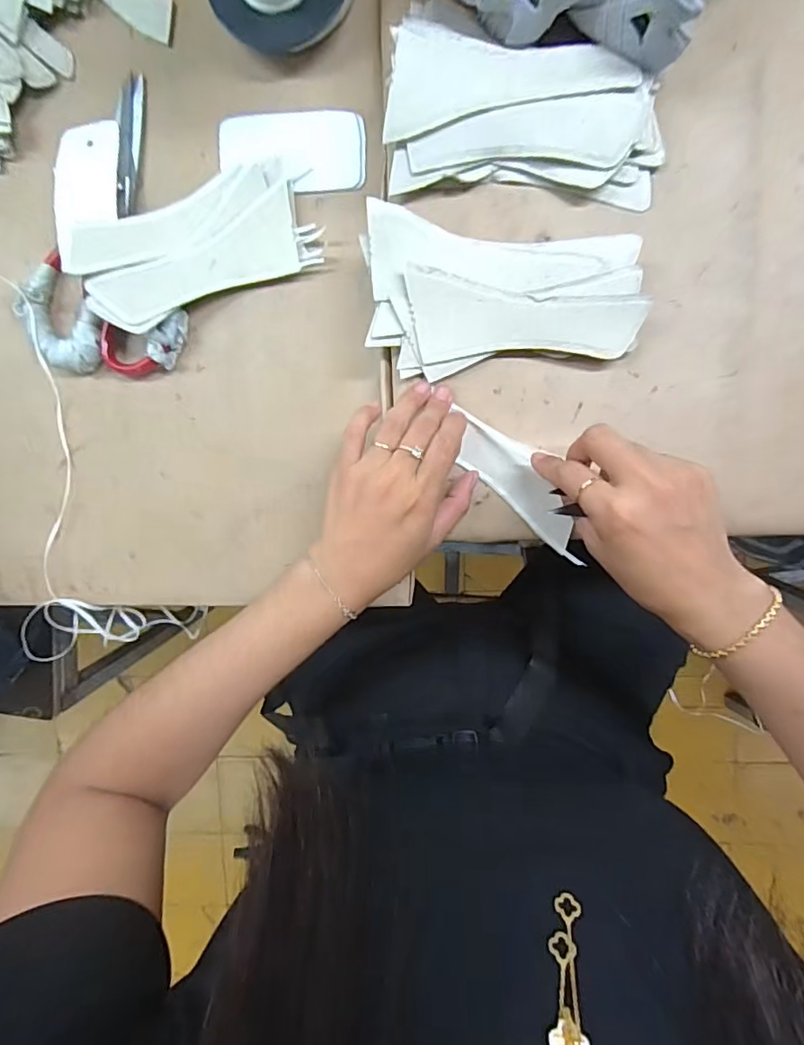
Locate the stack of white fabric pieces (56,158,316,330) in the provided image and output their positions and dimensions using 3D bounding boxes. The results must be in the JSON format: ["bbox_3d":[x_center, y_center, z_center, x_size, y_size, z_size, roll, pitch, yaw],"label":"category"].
[{"bbox_3d":[-0.153,-0.203,0.384,0.164,0.022,0.080,-26,94,-5],"label":"stack of white fabric pieces"}]

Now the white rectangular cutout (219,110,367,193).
[{"bbox_3d":[-0.082,-0.279,0.390,0.109,0.007,0.057,4,95,2],"label":"white rectangular cutout"}]

